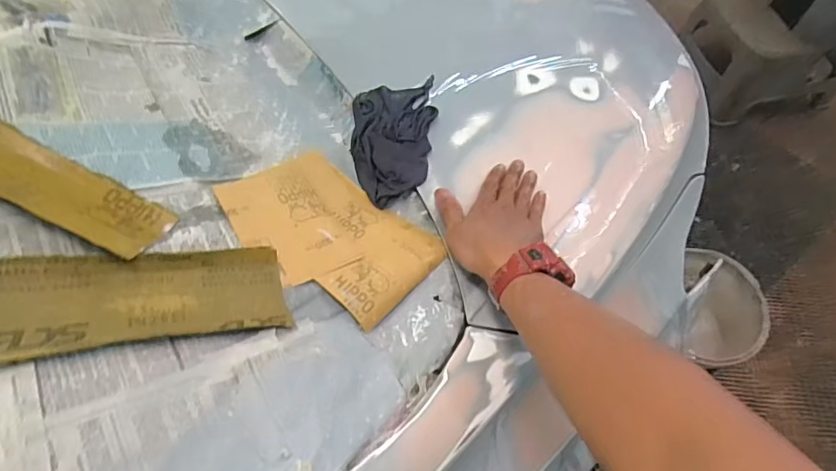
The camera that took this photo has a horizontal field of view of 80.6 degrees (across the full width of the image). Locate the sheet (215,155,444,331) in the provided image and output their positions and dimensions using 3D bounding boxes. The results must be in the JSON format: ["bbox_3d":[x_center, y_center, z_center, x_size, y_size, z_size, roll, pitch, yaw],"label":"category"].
[{"bbox_3d":[-0.097,-0.006,0.551,0.223,0.022,0.164,41,47,15],"label":"sheet"}]

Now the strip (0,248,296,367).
[{"bbox_3d":[-0.225,0.053,0.417,0.227,0.010,0.084,-2,56,-36],"label":"strip"}]

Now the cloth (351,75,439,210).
[{"bbox_3d":[-0.030,-0.129,0.627,0.105,0.034,0.184,-2,61,-1],"label":"cloth"}]

